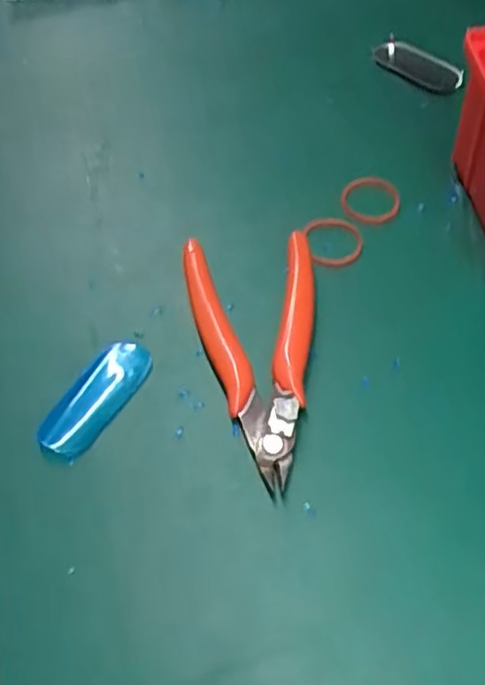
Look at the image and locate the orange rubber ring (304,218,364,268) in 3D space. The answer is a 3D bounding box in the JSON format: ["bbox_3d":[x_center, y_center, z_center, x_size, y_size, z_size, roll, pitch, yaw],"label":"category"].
[{"bbox_3d":[0.043,-0.049,0.318,0.026,0.004,0.031,-11,54,-4],"label":"orange rubber ring"}]

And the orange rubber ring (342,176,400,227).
[{"bbox_3d":[0.063,-0.071,0.332,0.028,0.004,0.032,10,56,11],"label":"orange rubber ring"}]

